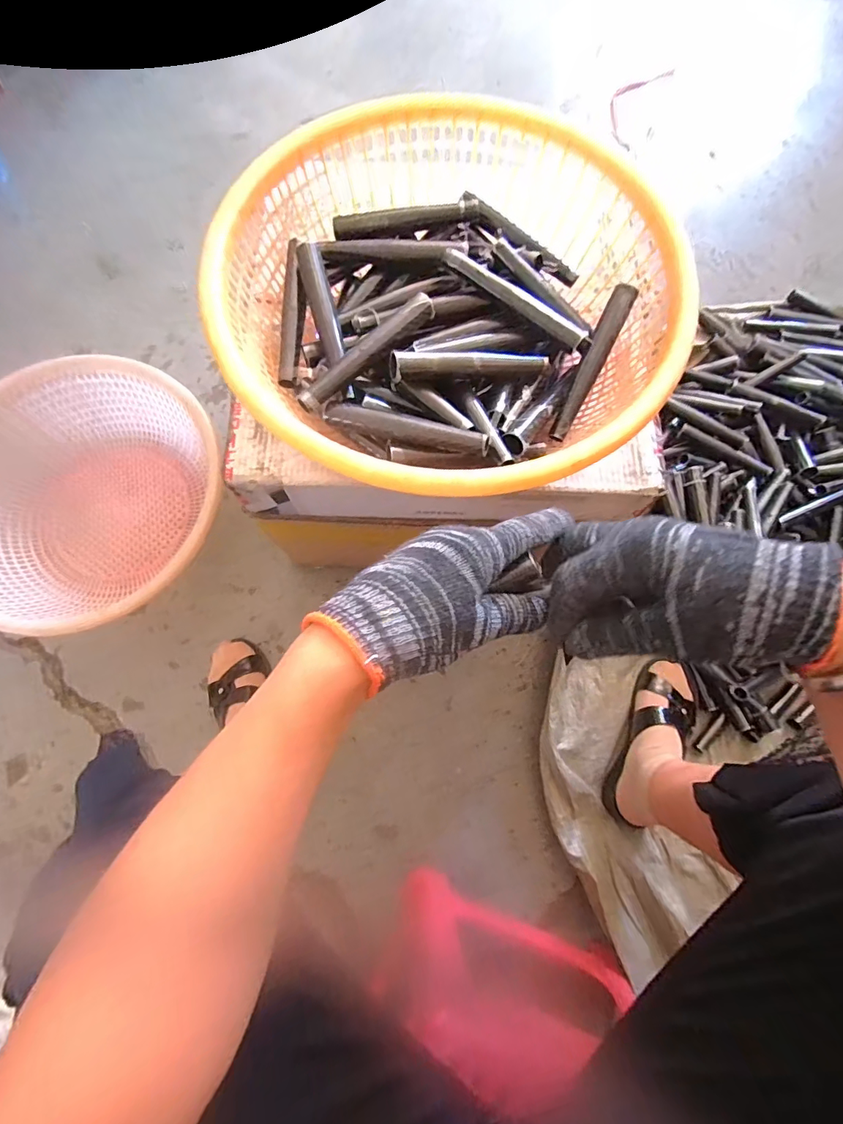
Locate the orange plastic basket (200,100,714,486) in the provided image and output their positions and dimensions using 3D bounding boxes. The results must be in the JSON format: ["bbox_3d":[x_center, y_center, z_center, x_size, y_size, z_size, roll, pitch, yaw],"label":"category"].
[{"bbox_3d":[0.018,-0.237,0.434,0.382,0.107,0.386,0,75,-1],"label":"orange plastic basket"}]

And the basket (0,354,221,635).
[{"bbox_3d":[-0.497,-0.098,0.703,0.382,0.127,0.398,0,75,-1],"label":"basket"}]

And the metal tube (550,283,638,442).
[{"bbox_3d":[0.161,-0.187,0.446,0.019,0.014,0.148,25,99,4],"label":"metal tube"}]

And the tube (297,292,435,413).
[{"bbox_3d":[-0.049,-0.191,0.425,0.157,0.021,0.023,-44,80,-11],"label":"tube"}]

